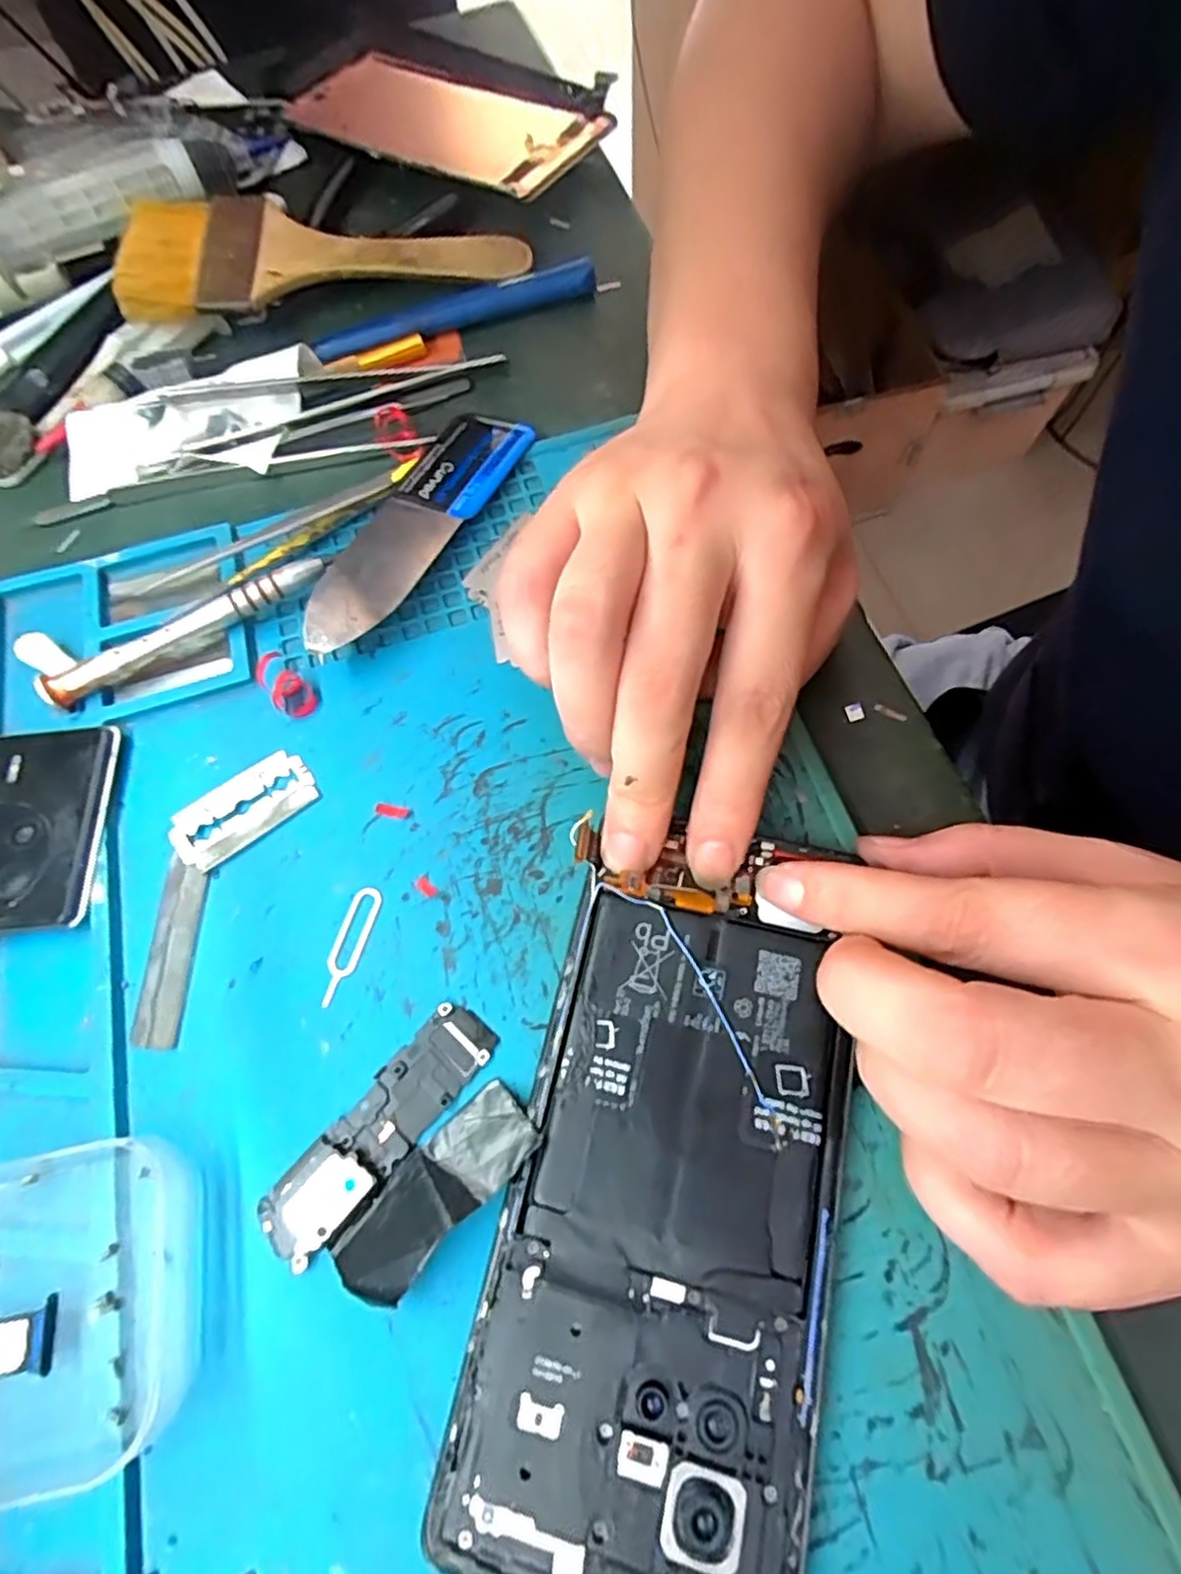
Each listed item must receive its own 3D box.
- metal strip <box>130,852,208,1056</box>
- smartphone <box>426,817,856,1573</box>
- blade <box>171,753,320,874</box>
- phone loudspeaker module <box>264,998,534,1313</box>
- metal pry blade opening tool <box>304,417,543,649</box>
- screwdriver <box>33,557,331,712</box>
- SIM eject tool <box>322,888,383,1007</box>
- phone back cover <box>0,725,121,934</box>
[{"bbox_3d":[-0.118,0.045,0.192,0.013,0.004,0.051,-2,67,2],"label":"metal strip"},{"bbox_3d":[0.019,0.088,0.160,0.073,0.004,0.158,9,68,6],"label":"smartphone"},{"bbox_3d":[-0.105,0.006,0.207,0.042,0.004,0.024,-35,70,-11],"label":"blade"},{"bbox_3d":[-0.044,0.089,0.164,0.040,0.013,0.064,41,75,17],"label":"phone loudspeaker module"},{"bbox_3d":[-0.060,-0.093,0.239,0.035,0.014,0.118,23,71,12],"label":"metal pry blade opening tool"},{"bbox_3d":[-0.130,-0.051,0.225,0.095,0.012,0.008,-29,69,-8],"label":"screwdriver"},{"bbox_3d":[-0.067,0.044,0.192,0.009,0.004,0.033,14,69,7],"label":"SIM eject tool"},{"bbox_3d":[-0.170,0.012,0.205,0.050,0.007,0.063,-7,67,0],"label":"phone back cover"}]

